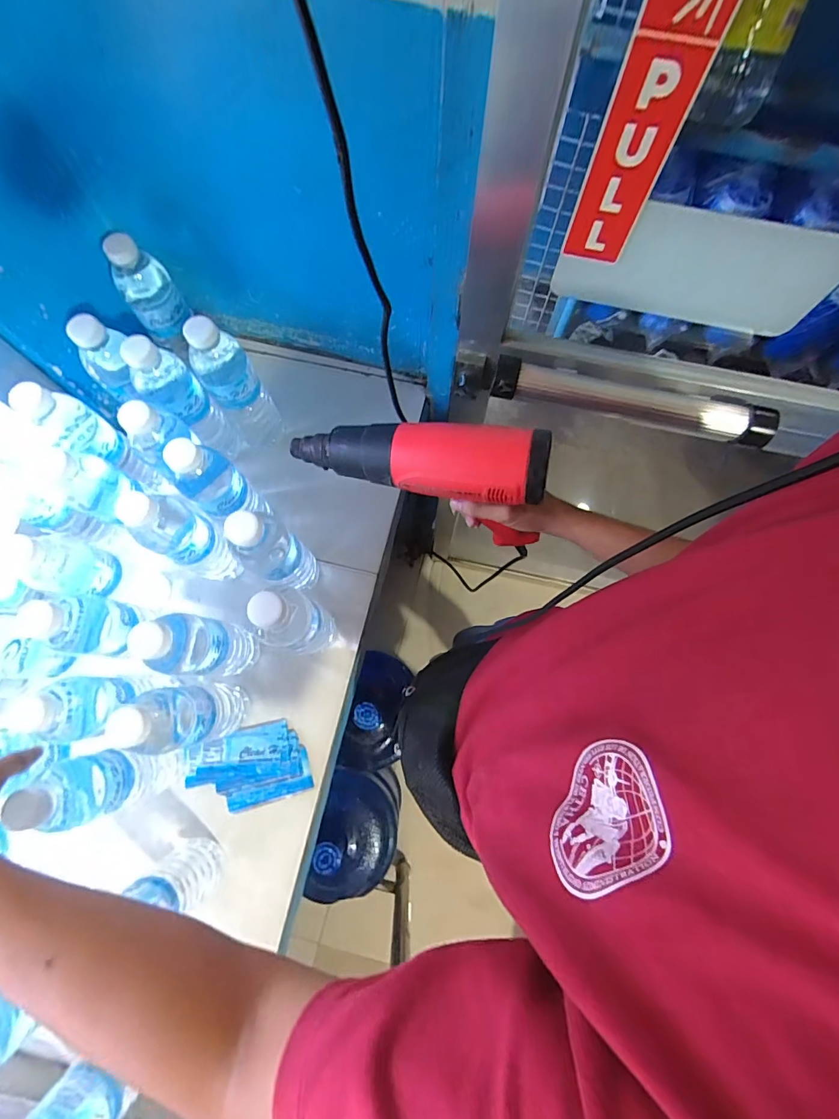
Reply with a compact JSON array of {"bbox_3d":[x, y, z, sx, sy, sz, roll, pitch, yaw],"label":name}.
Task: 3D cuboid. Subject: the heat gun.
[{"bbox_3d":[0.004,-0.088,0.512,0.261,0.175,0.065,11,75,14],"label":"heat gun"}]

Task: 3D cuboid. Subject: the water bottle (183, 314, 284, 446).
[{"bbox_3d":[-0.224,-0.209,0.558,0.064,0.204,0.060,-30,78,-8],"label":"water bottle"}]

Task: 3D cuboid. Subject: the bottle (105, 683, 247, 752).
[{"bbox_3d":[-0.230,0.159,0.463,0.049,0.196,0.057,-14,76,-4],"label":"bottle"}]

